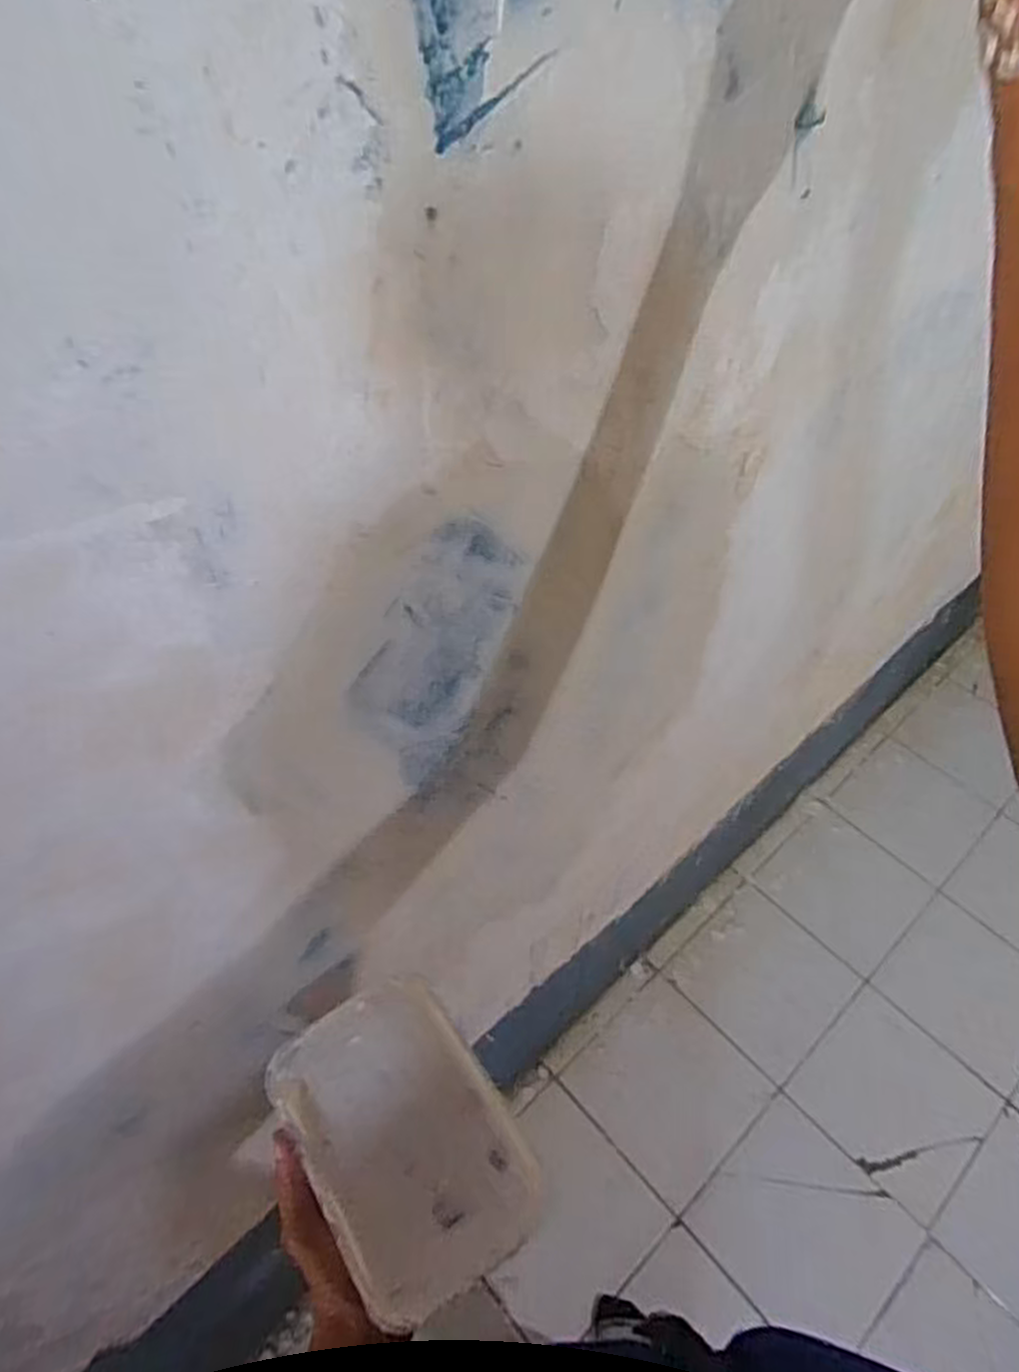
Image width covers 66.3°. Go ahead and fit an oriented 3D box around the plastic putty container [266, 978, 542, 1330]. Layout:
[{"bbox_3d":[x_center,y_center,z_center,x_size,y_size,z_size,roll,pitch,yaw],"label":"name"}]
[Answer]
[{"bbox_3d":[-0.065,0.288,0.502,0.121,0.056,0.177,-29,69,-21],"label":"plastic putty container"}]

